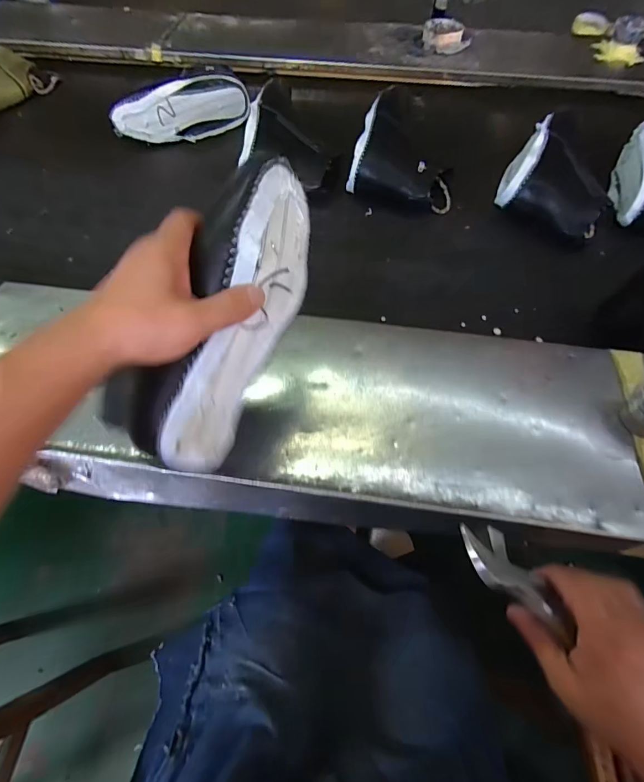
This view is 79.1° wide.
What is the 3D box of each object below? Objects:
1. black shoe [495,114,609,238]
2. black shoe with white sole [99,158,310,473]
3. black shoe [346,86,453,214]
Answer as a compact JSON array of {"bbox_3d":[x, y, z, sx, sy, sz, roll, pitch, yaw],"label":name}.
[{"bbox_3d":[0.388,-0.357,0.644,0.159,0.086,0.206,18,63,9],"label":"black shoe"},{"bbox_3d":[-0.076,-0.063,0.313,0.077,0.093,0.247,23,90,44],"label":"black shoe with white sole"},{"bbox_3d":[0.170,-0.464,0.704,0.171,0.071,0.313,16,63,9],"label":"black shoe"}]

